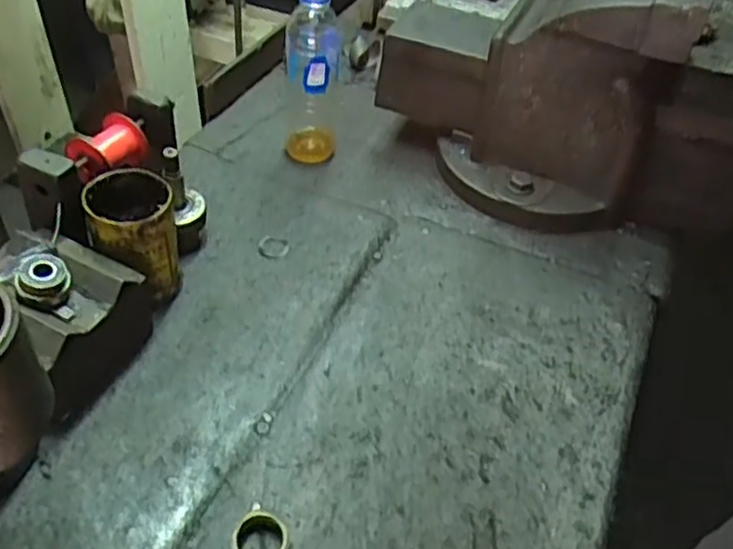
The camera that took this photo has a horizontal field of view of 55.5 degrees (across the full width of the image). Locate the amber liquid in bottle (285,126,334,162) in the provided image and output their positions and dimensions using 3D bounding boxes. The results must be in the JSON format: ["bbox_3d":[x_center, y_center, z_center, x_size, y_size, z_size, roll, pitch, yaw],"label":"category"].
[{"bbox_3d":[-0.071,-0.166,0.882,0.060,0.025,0.048,3,44,-2],"label":"amber liquid in bottle"}]

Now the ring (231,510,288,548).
[{"bbox_3d":[-0.079,0.197,0.513,0.040,0.019,0.045,-7,46,-12],"label":"ring"}]

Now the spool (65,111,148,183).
[{"bbox_3d":[-0.241,-0.119,0.653,0.045,0.039,0.062,22,47,17],"label":"spool"}]

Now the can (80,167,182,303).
[{"bbox_3d":[-0.212,-0.033,0.643,0.072,0.106,0.073,3,45,-2],"label":"can"}]

